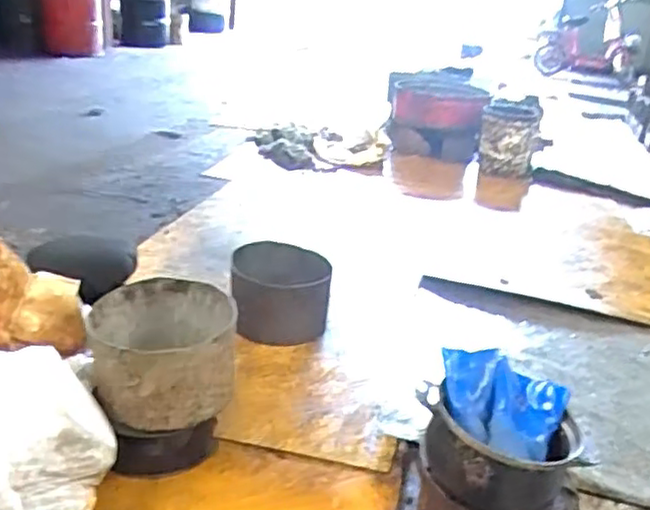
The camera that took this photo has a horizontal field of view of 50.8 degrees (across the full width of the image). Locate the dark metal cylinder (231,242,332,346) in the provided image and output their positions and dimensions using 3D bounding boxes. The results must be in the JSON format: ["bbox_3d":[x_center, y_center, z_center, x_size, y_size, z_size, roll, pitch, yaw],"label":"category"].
[{"bbox_3d":[-0.123,0.105,1.810,0.250,0.206,0.203,4,22,-6],"label":"dark metal cylinder"}]

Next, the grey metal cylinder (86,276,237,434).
[{"bbox_3d":[-0.326,0.199,1.374,0.276,0.197,0.258,-1,23,-17],"label":"grey metal cylinder"}]

